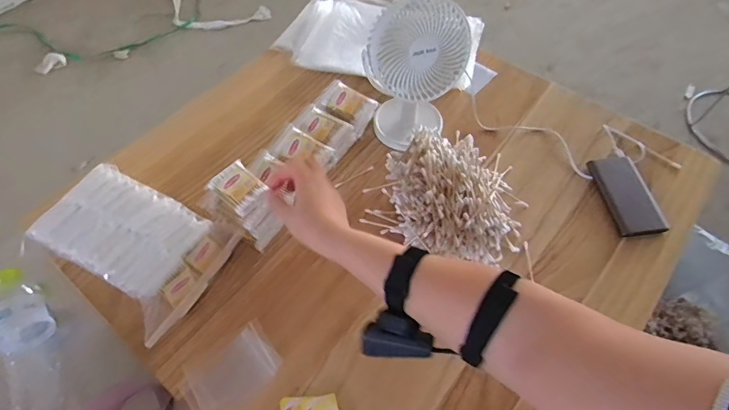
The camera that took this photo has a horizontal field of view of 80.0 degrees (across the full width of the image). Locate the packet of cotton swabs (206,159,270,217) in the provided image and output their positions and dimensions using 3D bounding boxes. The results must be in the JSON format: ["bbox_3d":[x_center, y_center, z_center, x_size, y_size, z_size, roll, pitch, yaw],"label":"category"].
[{"bbox_3d":[-0.170,-0.027,0.590,0.075,0.011,0.056,37,65,20],"label":"packet of cotton swabs"}]

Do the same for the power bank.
[{"bbox_3d":[0.392,-0.015,0.648,0.068,0.022,0.127,-11,59,-6],"label":"power bank"}]

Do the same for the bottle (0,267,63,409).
[{"bbox_3d":[-0.434,0.177,0.568,0.062,0.063,0.239,-33,64,-19],"label":"bottle"}]

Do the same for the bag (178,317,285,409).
[{"bbox_3d":[-0.158,0.200,0.518,0.111,0.008,0.077,-33,65,-22],"label":"bag"}]

